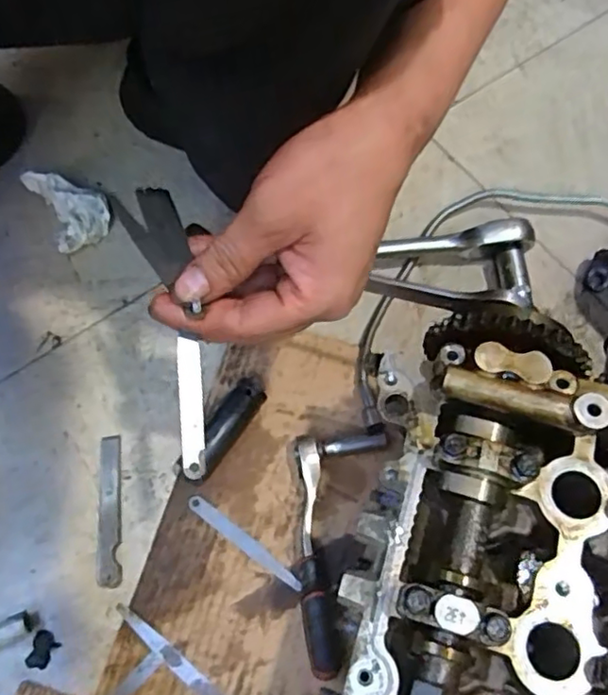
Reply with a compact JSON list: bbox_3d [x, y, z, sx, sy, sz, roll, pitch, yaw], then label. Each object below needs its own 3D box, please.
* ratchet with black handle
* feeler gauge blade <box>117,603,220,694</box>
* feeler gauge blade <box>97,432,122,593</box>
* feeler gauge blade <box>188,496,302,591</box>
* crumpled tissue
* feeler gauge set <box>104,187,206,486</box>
[{"bbox_3d":[0.026,0.132,0.412,0.062,0.026,0.151,-2,67,1],"label":"ratchet with black handle"},{"bbox_3d":[-0.086,0.201,0.402,0.097,0.008,0.010,38,74,14],"label":"feeler gauge blade"},{"bbox_3d":[-0.139,0.115,0.441,0.017,0.005,0.105,-9,66,2],"label":"feeler gauge blade"},{"bbox_3d":[-0.041,0.133,0.427,0.096,0.004,0.011,33,77,16],"label":"feeler gauge blade"},{"bbox_3d":[-0.195,-0.120,0.521,0.052,0.041,0.072,-28,69,-10],"label":"crumpled tissue"},{"bbox_3d":[-0.067,-0.013,0.307,0.031,0.018,0.152,-13,77,-4],"label":"feeler gauge set"}]

